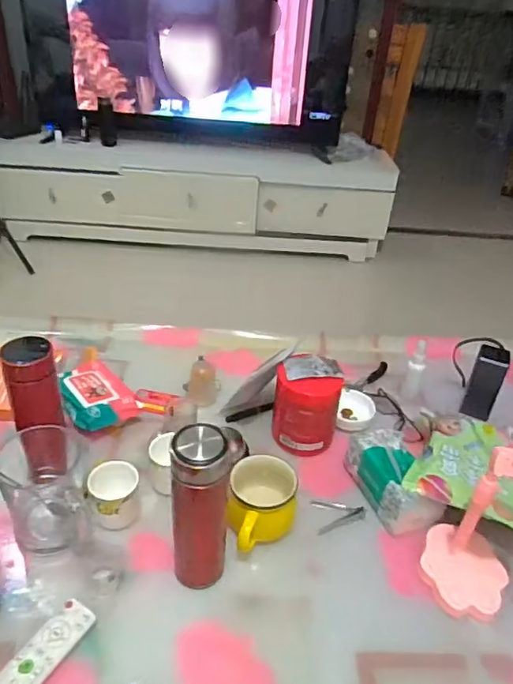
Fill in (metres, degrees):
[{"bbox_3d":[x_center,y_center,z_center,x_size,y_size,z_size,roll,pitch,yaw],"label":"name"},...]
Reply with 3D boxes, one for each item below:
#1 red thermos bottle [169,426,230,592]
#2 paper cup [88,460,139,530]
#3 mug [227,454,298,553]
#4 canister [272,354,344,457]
[{"bbox_3d":[-0.065,0.199,0.613,0.061,0.246,0.065,3,35,-2],"label":"red thermos bottle"},{"bbox_3d":[-0.193,0.209,0.723,0.062,0.062,0.071,-4,36,-13],"label":"paper cup"},{"bbox_3d":[0.007,0.227,0.710,0.090,0.091,0.115,7,35,3],"label":"mug"},{"bbox_3d":[0.078,0.106,0.842,0.102,0.140,0.105,13,36,11],"label":"canister"}]

